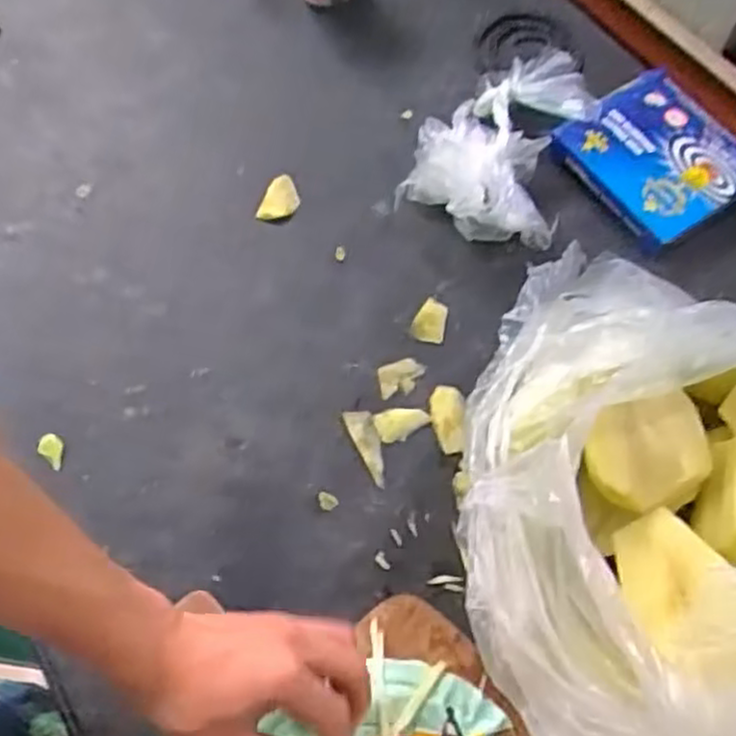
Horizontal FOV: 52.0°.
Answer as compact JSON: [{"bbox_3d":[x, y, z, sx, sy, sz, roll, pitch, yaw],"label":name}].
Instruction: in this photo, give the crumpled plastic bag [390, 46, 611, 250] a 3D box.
[{"bbox_3d":[0.128,-0.220,0.704,0.143,0.043,0.222,21,64,10],"label":"crumpled plastic bag"}]

